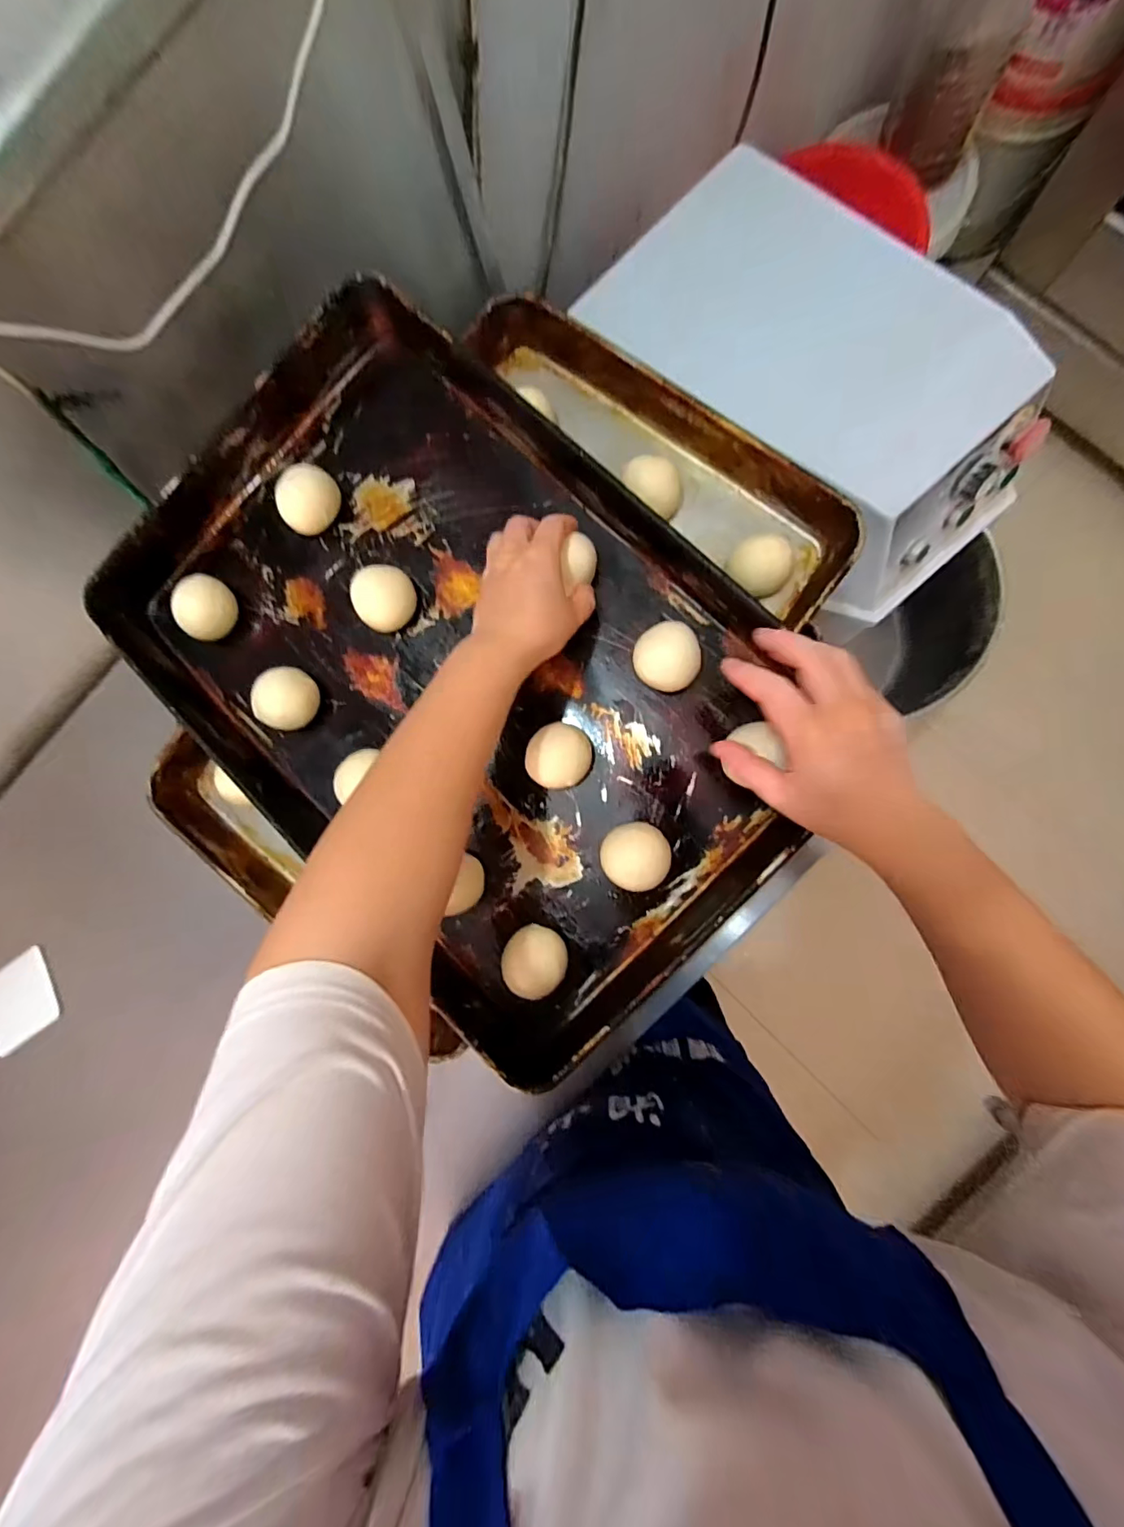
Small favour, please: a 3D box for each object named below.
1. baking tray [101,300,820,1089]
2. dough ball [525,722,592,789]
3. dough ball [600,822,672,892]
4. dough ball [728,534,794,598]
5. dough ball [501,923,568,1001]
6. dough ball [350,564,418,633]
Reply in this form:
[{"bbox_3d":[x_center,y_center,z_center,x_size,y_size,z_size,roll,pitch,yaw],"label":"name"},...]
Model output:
[{"bbox_3d":[-0.097,-0.079,0.462,0.595,0.062,0.419,44,94,8],"label":"baking tray"},{"bbox_3d":[-0.003,-0.006,0.443,0.053,0.038,0.052,0,87,8],"label":"dough ball"},{"bbox_3d":[0.060,0.074,0.432,0.054,0.034,0.050,0,87,8],"label":"dough ball"},{"bbox_3d":[0.176,-0.173,0.471,0.050,0.035,0.050,0,87,8],"label":"dough ball"},{"bbox_3d":[-0.023,0.162,0.436,0.052,0.033,0.051,0,87,8],"label":"dough ball"},{"bbox_3d":[-0.159,-0.148,0.472,0.050,0.028,0.054,41,94,8],"label":"dough ball"}]

